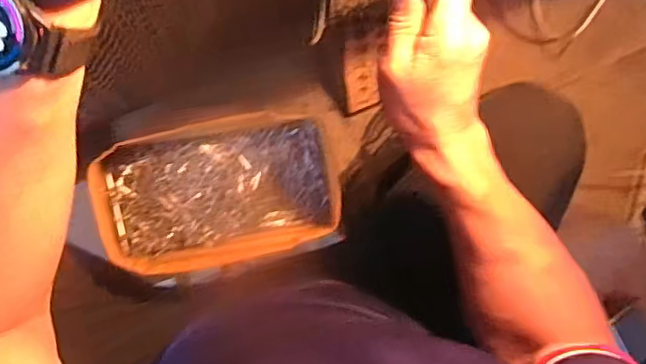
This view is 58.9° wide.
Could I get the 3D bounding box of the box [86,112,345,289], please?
[{"bbox_3d":[-0.093,0.015,0.540,0.216,0.044,0.142,-13,96,-8],"label":"box"}]

